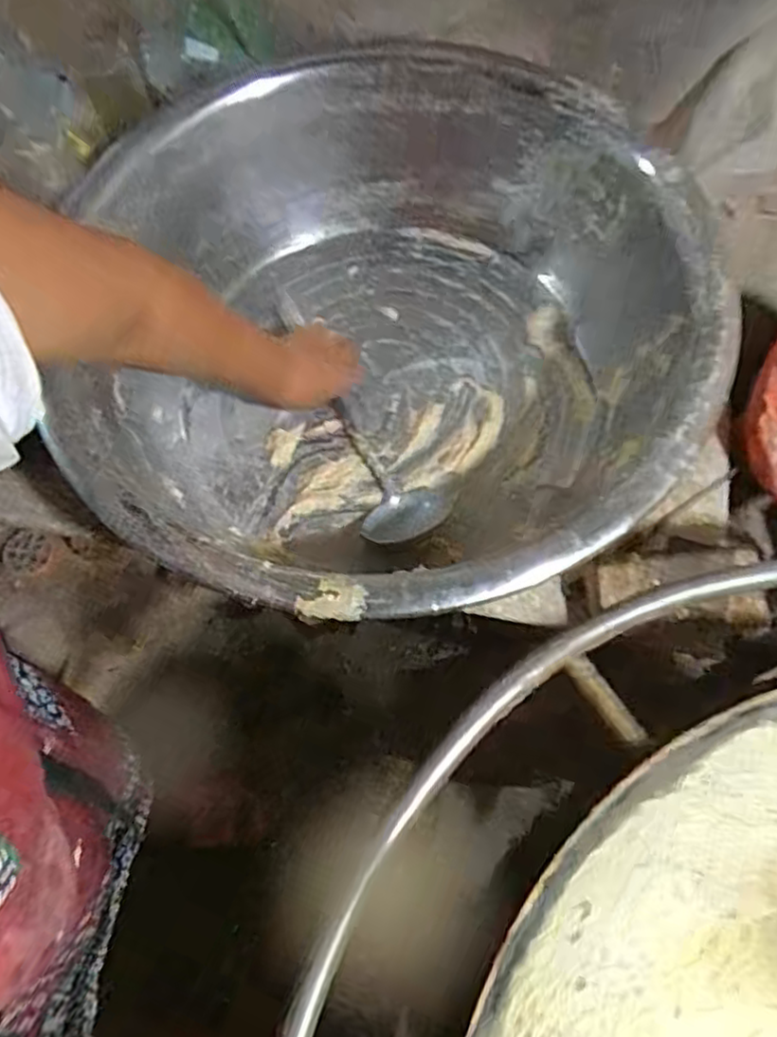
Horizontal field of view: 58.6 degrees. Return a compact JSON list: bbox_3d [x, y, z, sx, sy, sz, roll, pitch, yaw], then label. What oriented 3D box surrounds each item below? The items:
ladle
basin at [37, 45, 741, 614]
[{"bbox_3d":[-0.047,-0.119,0.748,0.094,0.032,0.345,-27,68,-9],"label":"ladle"},{"bbox_3d":[-0.019,-0.189,0.690,0.615,0.193,0.581,-1,67,1],"label":"basin"}]

